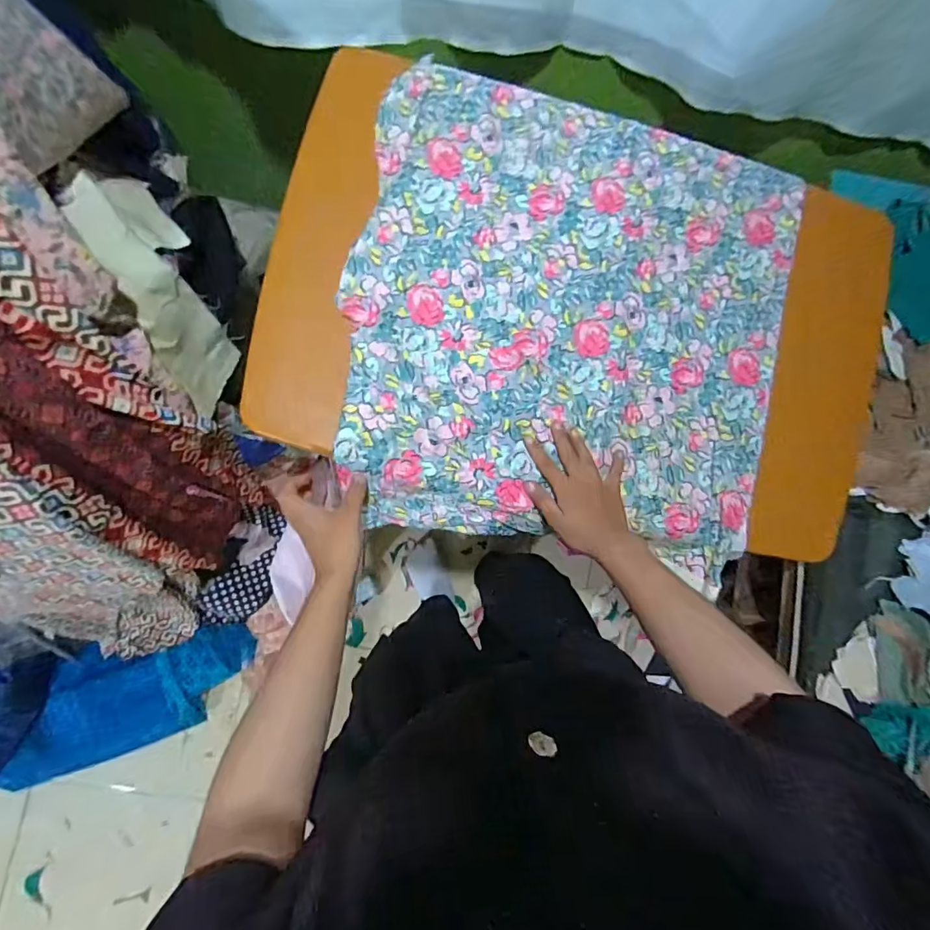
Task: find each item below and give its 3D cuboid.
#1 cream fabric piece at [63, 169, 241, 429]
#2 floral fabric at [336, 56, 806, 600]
[{"bbox_3d":[-0.407,-0.228,0.676,0.086,0.160,0.317,-20,121,-9],"label":"cream fabric piece"},{"bbox_3d":[0.126,-0.161,0.587,0.507,0.075,0.514,11,83,-6],"label":"floral fabric"}]

